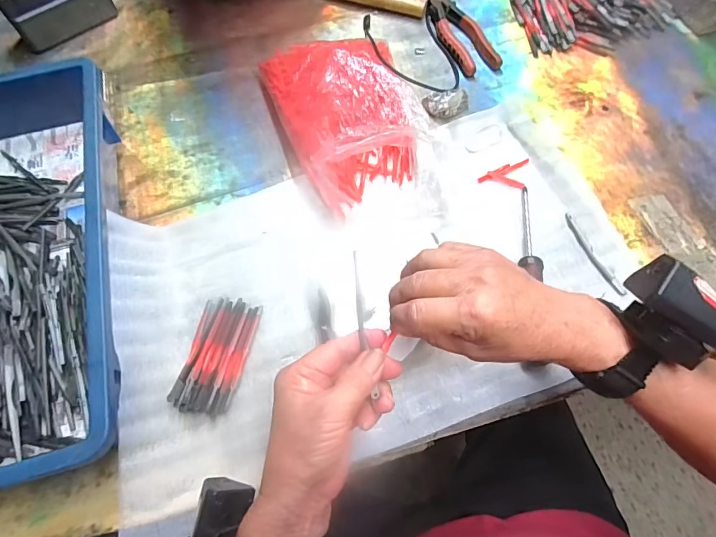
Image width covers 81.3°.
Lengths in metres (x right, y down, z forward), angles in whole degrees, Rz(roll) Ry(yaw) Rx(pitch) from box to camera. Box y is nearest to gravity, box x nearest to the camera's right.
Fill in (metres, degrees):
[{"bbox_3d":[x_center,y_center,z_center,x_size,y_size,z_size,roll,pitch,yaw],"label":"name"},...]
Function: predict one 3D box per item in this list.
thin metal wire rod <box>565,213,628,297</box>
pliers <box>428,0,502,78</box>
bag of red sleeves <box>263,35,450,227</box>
[{"bbox_3d":[0.248,-0.016,0.443,0.010,0.006,0.102,-17,65,-9],"label":"thin metal wire rod"},{"bbox_3d":[0.133,-0.353,0.592,0.055,0.018,0.204,-17,65,-8],"label":"pliers"},{"bbox_3d":[0.000,-0.188,0.488,0.173,0.070,0.252,-21,66,-10],"label":"bag of red sleeves"}]

